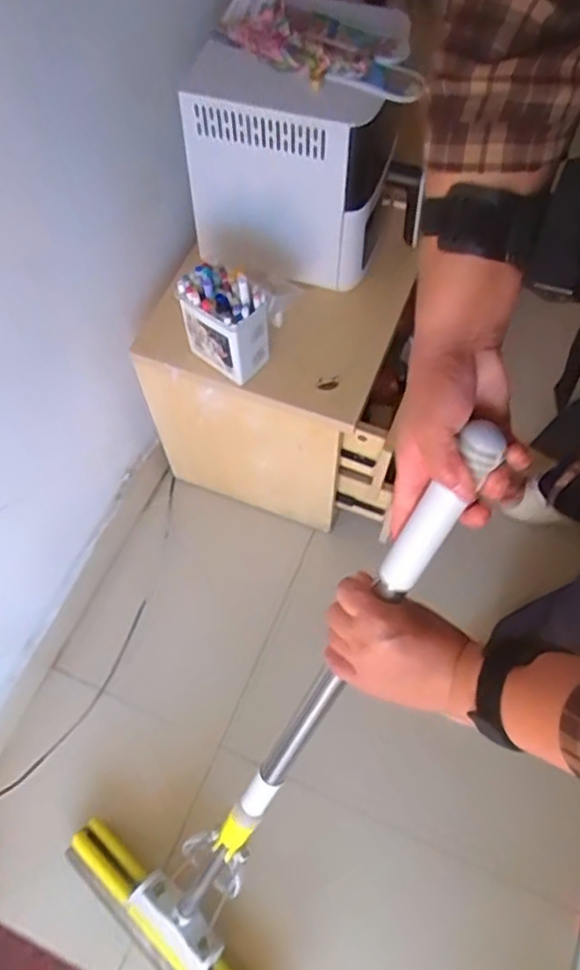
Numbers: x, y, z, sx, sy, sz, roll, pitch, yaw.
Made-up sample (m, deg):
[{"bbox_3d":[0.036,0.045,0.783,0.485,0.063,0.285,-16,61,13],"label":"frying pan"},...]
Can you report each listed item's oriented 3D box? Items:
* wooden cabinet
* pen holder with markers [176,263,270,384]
[{"bbox_3d":[-0.003,-0.156,1.132,0.386,0.393,0.327,15,62,9],"label":"wooden cabinet"},{"bbox_3d":[-0.087,-0.218,0.882,0.099,0.137,0.072,37,67,19],"label":"pen holder with markers"}]

